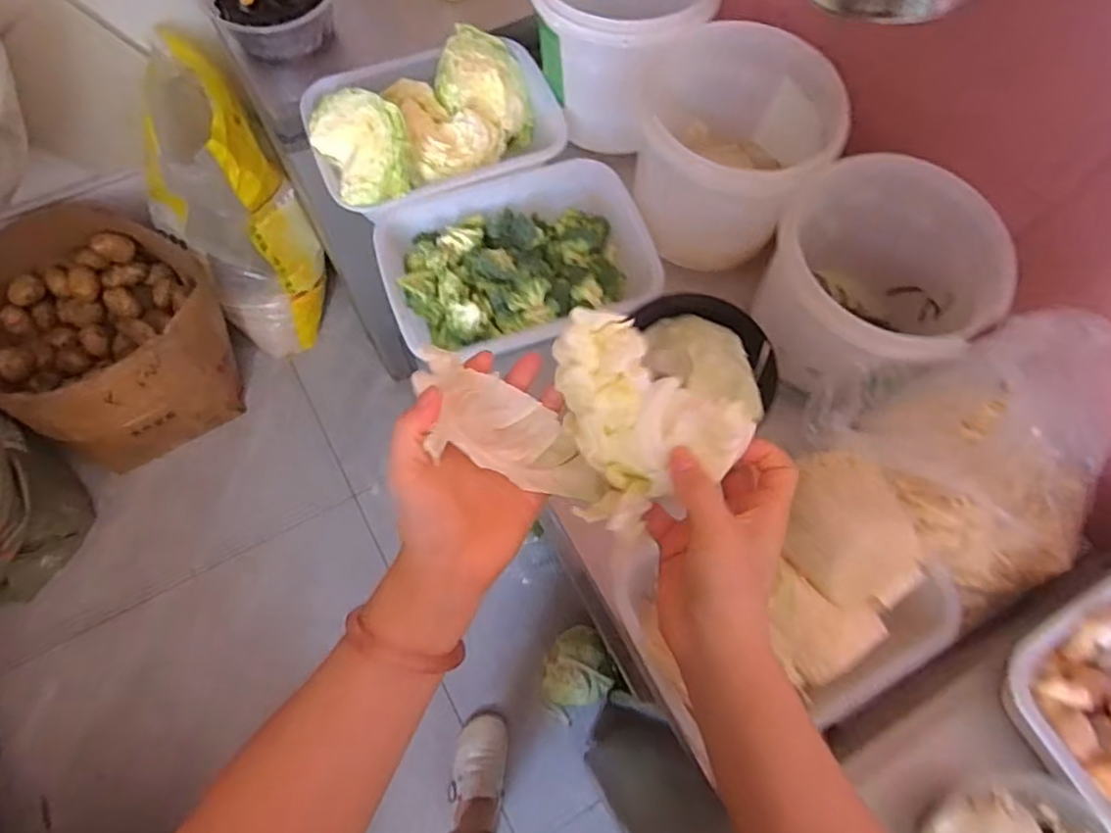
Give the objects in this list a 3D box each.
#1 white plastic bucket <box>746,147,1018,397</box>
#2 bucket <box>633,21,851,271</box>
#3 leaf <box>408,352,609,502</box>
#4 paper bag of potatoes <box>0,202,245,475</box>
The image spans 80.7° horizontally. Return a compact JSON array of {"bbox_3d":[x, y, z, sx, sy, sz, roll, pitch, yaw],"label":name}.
[{"bbox_3d":[0.321,-0.129,0.700,0.209,0.189,0.211,1,69,-2],"label":"white plastic bucket"},{"bbox_3d":[0.196,-0.304,0.756,0.201,0.171,0.195,1,69,-2],"label":"bucket"},{"bbox_3d":[-0.029,0.012,0.431,0.143,0.048,0.061,35,71,-8],"label":"leaf"},{"bbox_3d":[-0.967,-0.169,1.424,0.486,0.255,0.487,-31,74,-13],"label":"paper bag of potatoes"}]

